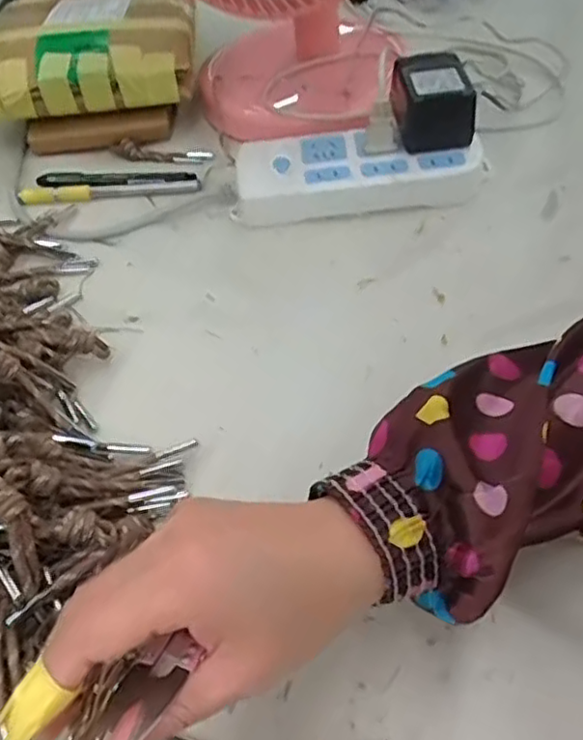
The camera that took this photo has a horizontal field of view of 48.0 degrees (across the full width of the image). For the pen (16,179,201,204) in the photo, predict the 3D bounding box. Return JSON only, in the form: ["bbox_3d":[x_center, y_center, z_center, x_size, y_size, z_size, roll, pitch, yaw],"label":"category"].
[{"bbox_3d":[-0.147,-0.145,0.526,0.146,0.008,0.012,-4,54,2],"label":"pen"}]

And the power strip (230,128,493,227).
[{"bbox_3d":[0.052,-0.154,0.503,0.183,0.030,0.074,-1,54,4],"label":"power strip"}]

